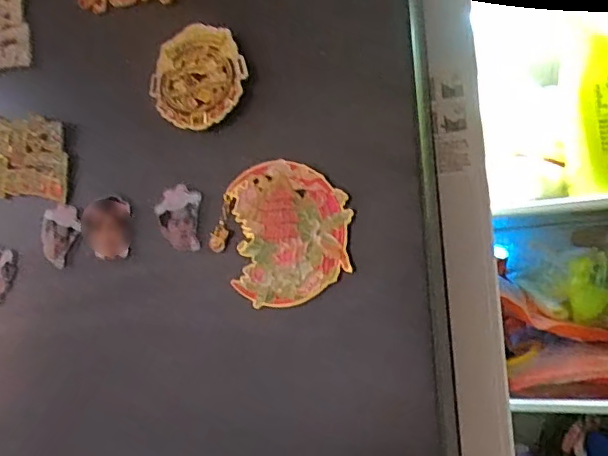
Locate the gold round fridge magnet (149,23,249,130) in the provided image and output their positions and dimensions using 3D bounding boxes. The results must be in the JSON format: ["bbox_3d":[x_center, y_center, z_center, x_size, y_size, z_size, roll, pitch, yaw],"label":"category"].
[{"bbox_3d":[-0.062,-0.087,0.321,0.060,0.056,0.008,-7,-6,26],"label":"gold round fridge magnet"}]

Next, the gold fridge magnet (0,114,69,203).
[{"bbox_3d":[-0.204,-0.049,0.384,0.103,0.054,0.013,7,0,24],"label":"gold fridge magnet"}]

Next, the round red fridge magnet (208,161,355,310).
[{"bbox_3d":[-0.013,0.003,0.300,0.077,0.072,0.005,-7,-6,20],"label":"round red fridge magnet"}]

